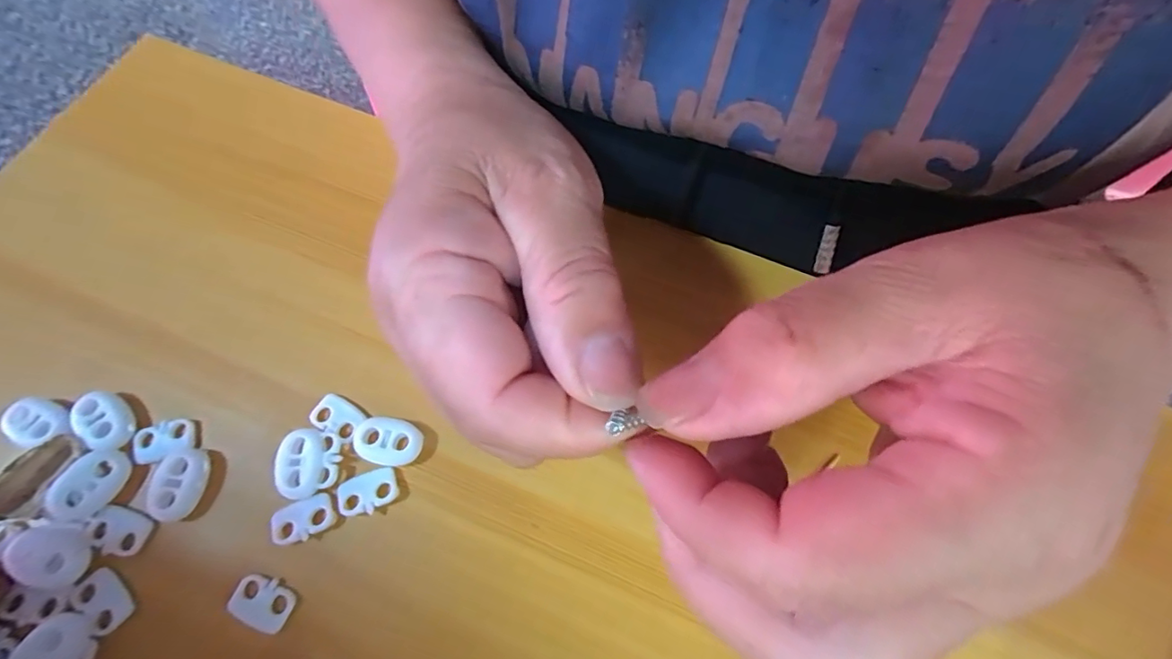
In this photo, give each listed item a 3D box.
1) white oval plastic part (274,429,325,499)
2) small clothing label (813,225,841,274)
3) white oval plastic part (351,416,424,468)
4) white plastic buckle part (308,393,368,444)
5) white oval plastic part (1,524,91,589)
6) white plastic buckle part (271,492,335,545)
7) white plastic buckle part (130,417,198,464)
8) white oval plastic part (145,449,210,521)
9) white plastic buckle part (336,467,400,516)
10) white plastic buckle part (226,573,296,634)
[{"bbox_3d":[-0.093,0.044,0.170,0.015,0.004,0.022,5,67,1],"label":"white oval plastic part"},{"bbox_3d":[0.088,-0.029,0.190,0.005,0.018,0.004,5,34,2],"label":"small clothing label"},{"bbox_3d":[-0.066,0.037,0.174,0.022,0.005,0.015,12,67,4],"label":"white oval plastic part"},{"bbox_3d":[-0.085,0.030,0.177,0.018,0.004,0.012,25,69,10],"label":"white plastic buckle part"},{"bbox_3d":[-0.162,0.068,0.157,0.022,0.006,0.016,14,68,5],"label":"white oval plastic part"},{"bbox_3d":[-0.090,0.060,0.165,0.019,0.004,0.012,-20,69,-9],"label":"white plastic buckle part"},{"bbox_3d":[-0.141,0.037,0.175,0.018,0.005,0.012,-18,68,-8],"label":"white plastic buckle part"},{"bbox_3d":[-0.130,0.050,0.167,0.014,0.005,0.021,4,67,1],"label":"white oval plastic part"},{"bbox_3d":[-0.071,0.053,0.169,0.019,0.004,0.012,-22,69,-10],"label":"white plastic buckle part"},{"bbox_3d":[-0.098,0.083,0.159,0.018,0.004,0.013,21,68,8],"label":"white plastic buckle part"}]

